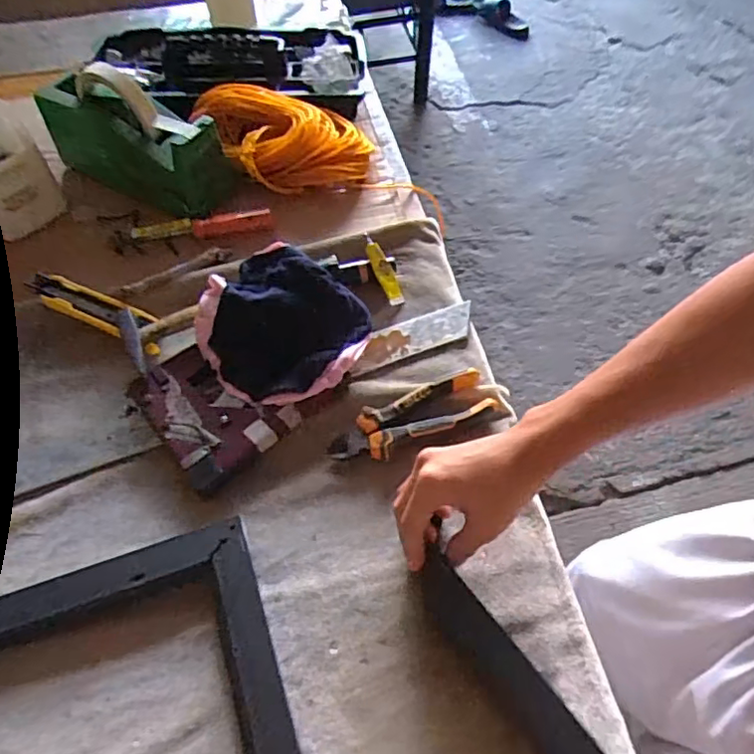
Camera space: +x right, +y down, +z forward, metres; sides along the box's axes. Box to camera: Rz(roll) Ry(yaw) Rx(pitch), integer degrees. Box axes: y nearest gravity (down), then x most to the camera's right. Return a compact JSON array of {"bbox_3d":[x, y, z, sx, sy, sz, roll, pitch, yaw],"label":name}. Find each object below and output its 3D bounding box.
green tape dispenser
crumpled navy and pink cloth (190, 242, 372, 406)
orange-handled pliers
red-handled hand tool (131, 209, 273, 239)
[{"bbox_3d":[-0.264,-0.260,0.657,0.211,0.113,0.068,24,61,14],"label":"green tape dispenser"},{"bbox_3d":[-0.086,-0.044,0.553,0.138,0.061,0.137,-36,65,-21],"label":"crumpled navy and pink cloth"},{"bbox_3d":[0.029,0.037,0.531,0.150,0.017,0.047,-23,61,-14],"label":"orange-handled pliers"},{"bbox_3d":[-0.190,-0.163,0.658,0.148,0.023,0.025,-7,58,-5],"label":"red-handled hand tool"}]

